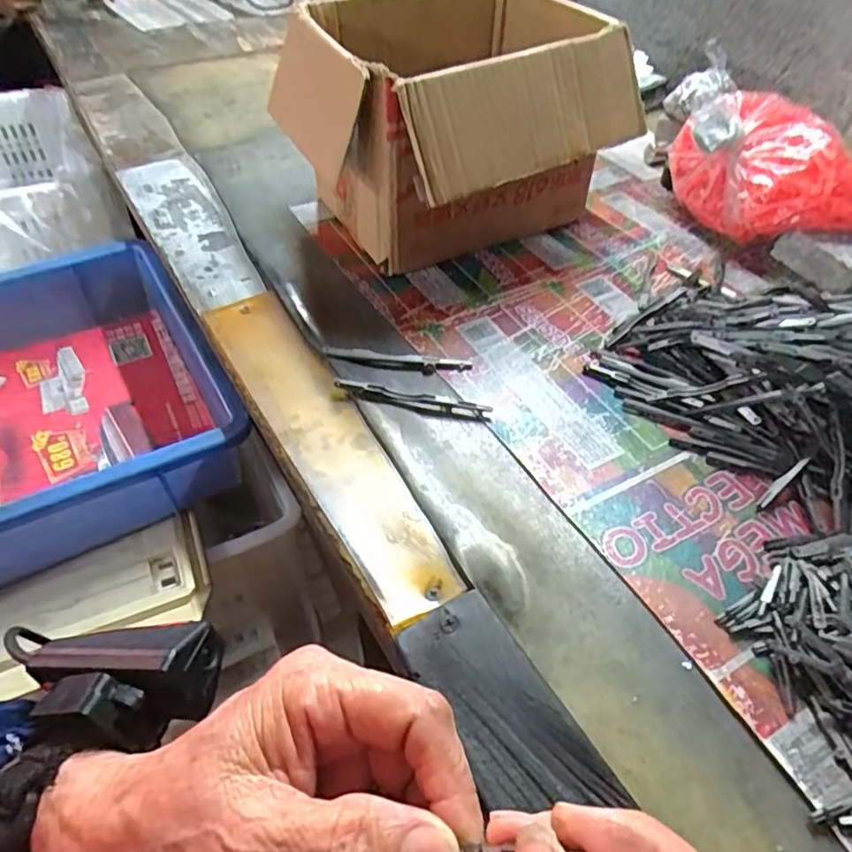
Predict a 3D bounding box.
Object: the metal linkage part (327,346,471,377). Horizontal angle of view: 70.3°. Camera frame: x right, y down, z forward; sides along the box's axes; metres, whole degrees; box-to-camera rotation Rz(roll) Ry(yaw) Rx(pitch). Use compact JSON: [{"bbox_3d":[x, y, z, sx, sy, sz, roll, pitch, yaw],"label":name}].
[{"bbox_3d":[-0.019,-0.046,0.417,0.099,0.011,0.017,5,48,3],"label":"metal linkage part"}]

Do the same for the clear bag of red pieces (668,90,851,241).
[{"bbox_3d":[0.294,-0.211,0.519,0.153,0.093,0.114,9,48,7],"label":"clear bag of red pieces"}]

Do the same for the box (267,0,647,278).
[{"bbox_3d":[0.028,-0.245,0.502,0.218,0.156,0.209,-24,52,-21],"label":"box"}]

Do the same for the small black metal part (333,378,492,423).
[{"bbox_3d":[-0.009,-0.017,0.389,0.100,0.010,0.012,8,48,6],"label":"small black metal part"}]

